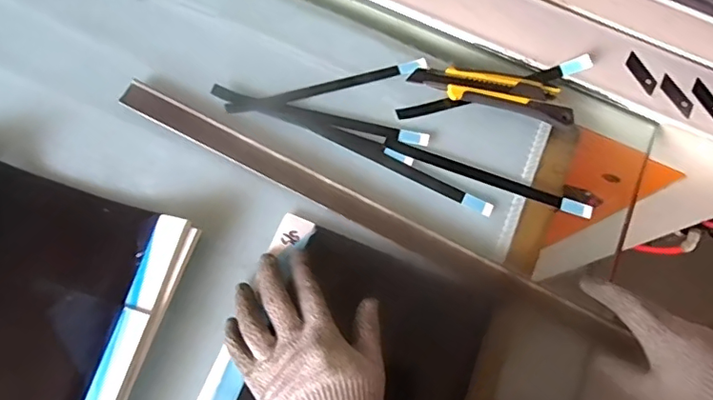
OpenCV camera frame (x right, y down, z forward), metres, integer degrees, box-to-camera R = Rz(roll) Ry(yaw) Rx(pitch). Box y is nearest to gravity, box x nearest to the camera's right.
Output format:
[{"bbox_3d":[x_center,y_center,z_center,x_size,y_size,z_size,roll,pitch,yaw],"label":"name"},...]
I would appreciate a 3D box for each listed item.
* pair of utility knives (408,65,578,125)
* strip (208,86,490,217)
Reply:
[{"bbox_3d":[0.136,-0.109,0.539,0.160,0.019,0.034,13,74,1],"label":"pair of utility knives"},{"bbox_3d":[-0.003,-0.052,0.517,0.288,0.005,0.019,24,77,2],"label":"strip"}]

